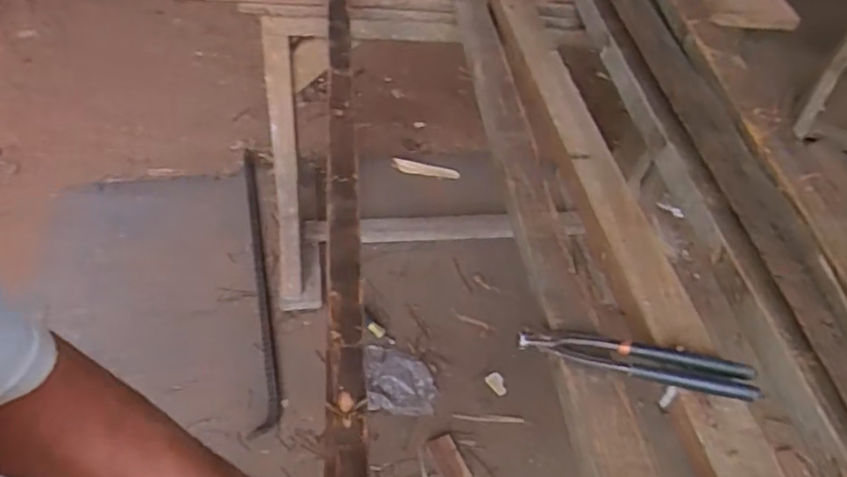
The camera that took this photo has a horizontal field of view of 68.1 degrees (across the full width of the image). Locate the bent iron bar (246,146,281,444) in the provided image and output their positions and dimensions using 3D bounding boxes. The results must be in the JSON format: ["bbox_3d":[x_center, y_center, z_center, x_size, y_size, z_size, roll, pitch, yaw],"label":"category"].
[{"bbox_3d":[-0.441,0.061,1.675,0.068,0.029,0.921,-6,50,-11],"label":"bent iron bar"}]

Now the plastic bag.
[{"bbox_3d":[-0.056,0.325,1.462,0.154,0.028,0.176,-2,49,-7],"label":"plastic bag"}]

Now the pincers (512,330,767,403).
[{"bbox_3d":[0.197,0.112,0.583,0.212,0.017,0.036,13,49,6],"label":"pincers"}]

